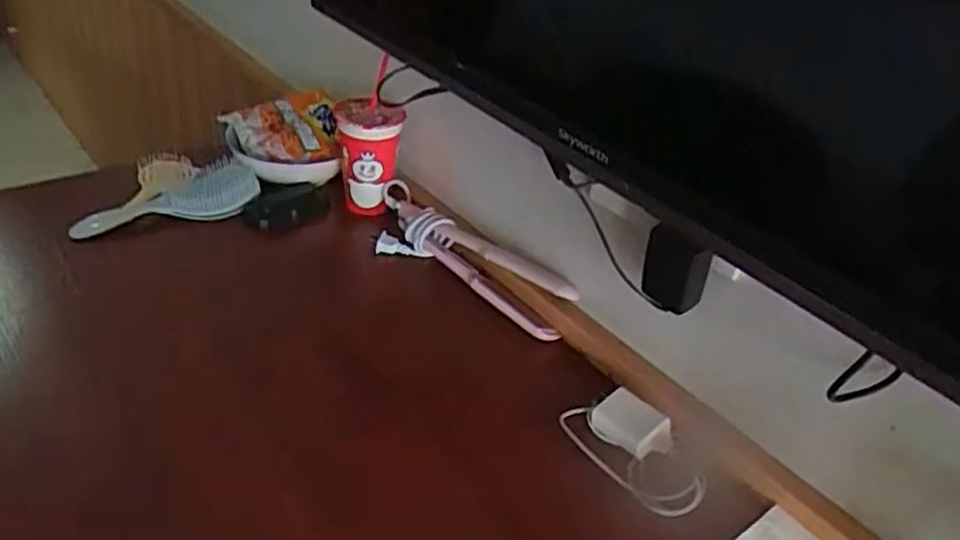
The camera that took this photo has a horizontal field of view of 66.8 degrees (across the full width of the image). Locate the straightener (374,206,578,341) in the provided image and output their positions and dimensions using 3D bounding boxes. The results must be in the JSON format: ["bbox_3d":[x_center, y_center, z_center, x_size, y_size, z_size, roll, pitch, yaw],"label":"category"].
[{"bbox_3d":[-0.009,-0.008,0.855,0.277,0.061,0.073,27,42,27],"label":"straightener"}]

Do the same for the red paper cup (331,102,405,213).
[{"bbox_3d":[-0.143,-0.147,0.941,0.079,0.142,0.090,-7,38,-15],"label":"red paper cup"}]

